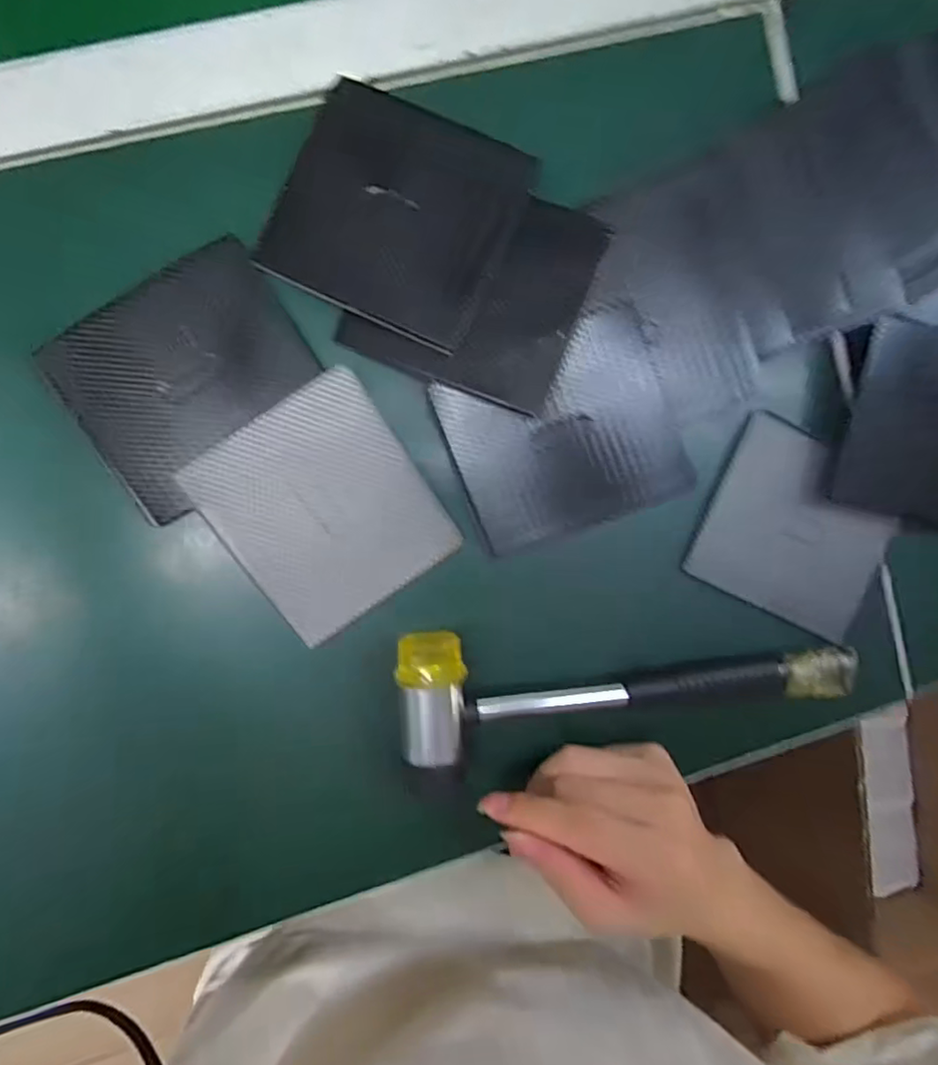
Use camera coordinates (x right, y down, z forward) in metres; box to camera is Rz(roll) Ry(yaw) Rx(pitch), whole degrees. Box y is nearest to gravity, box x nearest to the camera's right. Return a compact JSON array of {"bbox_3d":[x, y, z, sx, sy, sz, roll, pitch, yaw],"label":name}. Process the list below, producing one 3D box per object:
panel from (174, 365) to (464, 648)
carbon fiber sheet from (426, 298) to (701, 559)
[{"bbox_3d":[-0.071,-0.011,0.315,0.097,0.007,0.108,-35,98,-4],"label":"panel"},{"bbox_3d":[0.050,-0.050,0.325,0.113,0.008,0.100,-20,102,2],"label":"carbon fiber sheet"}]

